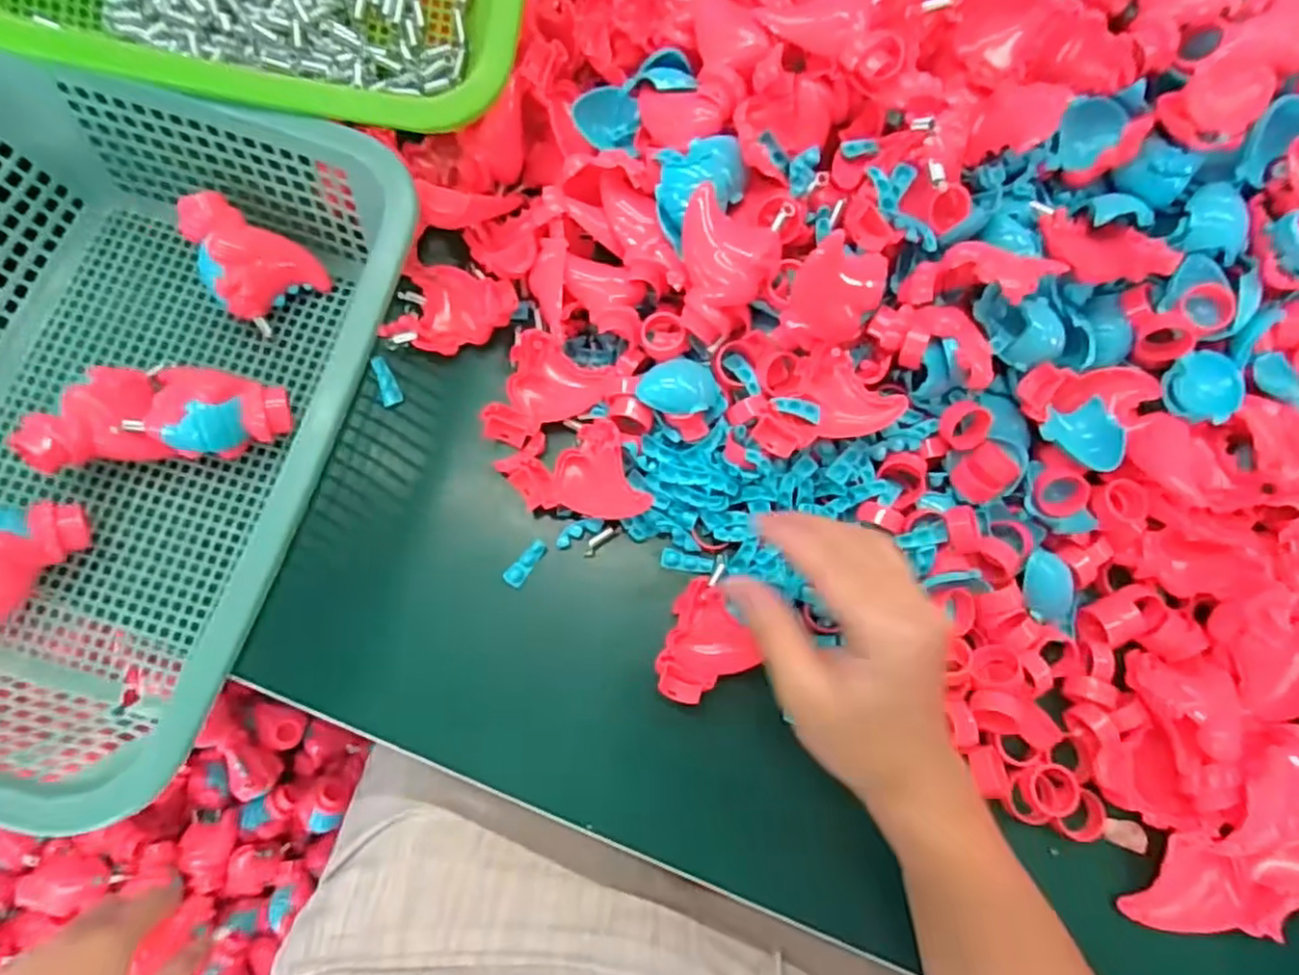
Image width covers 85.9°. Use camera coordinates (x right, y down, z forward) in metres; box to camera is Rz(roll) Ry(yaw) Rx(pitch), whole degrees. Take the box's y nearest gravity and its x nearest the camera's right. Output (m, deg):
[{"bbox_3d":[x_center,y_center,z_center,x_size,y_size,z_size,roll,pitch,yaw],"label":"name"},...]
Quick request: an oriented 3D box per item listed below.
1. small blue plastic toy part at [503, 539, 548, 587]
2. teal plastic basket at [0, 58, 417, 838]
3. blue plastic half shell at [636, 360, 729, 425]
[{"bbox_3d":[-0.071,0.043,0.400,0.011,0.009,0.030,31,78,7],"label":"small blue plastic toy part"},{"bbox_3d":[-0.285,-0.036,0.365,0.262,0.106,0.338,16,76,3],"label":"teal plastic basket"},{"bbox_3d":[0.019,-0.056,0.393,0.049,0.017,0.029,7,76,1],"label":"blue plastic half shell"}]

